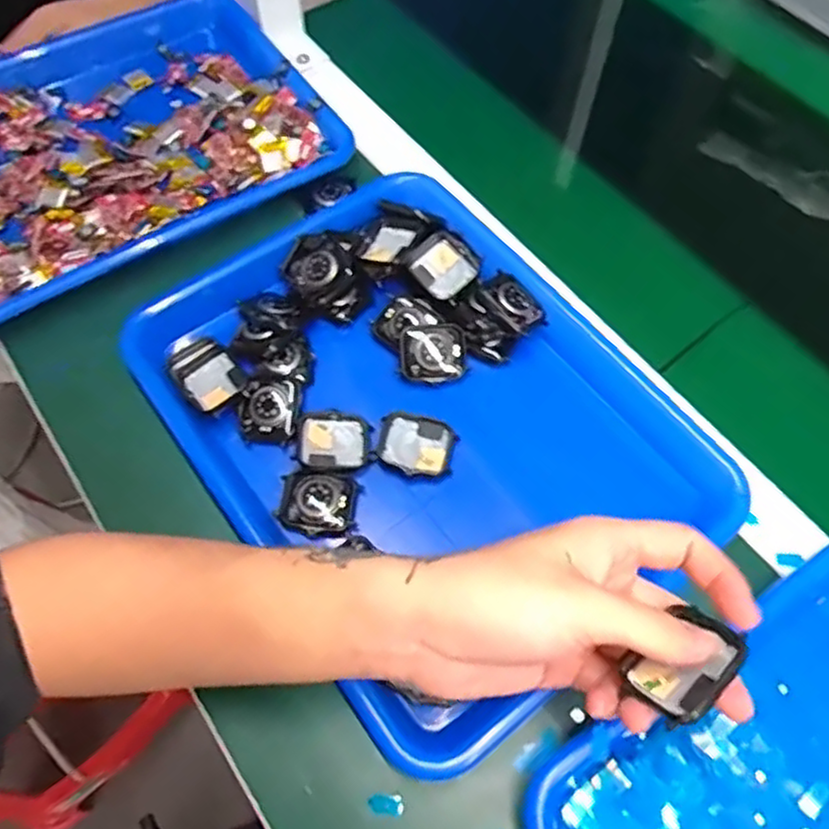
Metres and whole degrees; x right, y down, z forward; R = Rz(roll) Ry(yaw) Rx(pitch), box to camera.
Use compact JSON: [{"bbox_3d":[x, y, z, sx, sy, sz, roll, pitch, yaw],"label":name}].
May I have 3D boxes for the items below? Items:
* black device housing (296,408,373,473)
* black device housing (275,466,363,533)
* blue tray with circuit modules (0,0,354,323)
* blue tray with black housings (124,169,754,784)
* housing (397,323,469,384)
[{"bbox_3d":[-0.050,0.017,0.418,0.044,0.010,0.036,1,63,1],"label":"black device housing"},{"bbox_3d":[-0.057,0.051,0.400,0.044,0.008,0.038,8,64,5],"label":"black device housing"},{"bbox_3d":[-0.251,-0.202,0.529,0.354,0.046,0.247,-30,67,-14],"label":"blue tray with circuit modules"},{"bbox_3d":[0.003,0.003,0.424,0.249,0.051,0.329,-34,68,-15],"label":"blue tray with black housings"},{"bbox_3d":[0.012,-0.040,0.439,0.045,0.007,0.038,1,90,-10],"label":"housing"}]

